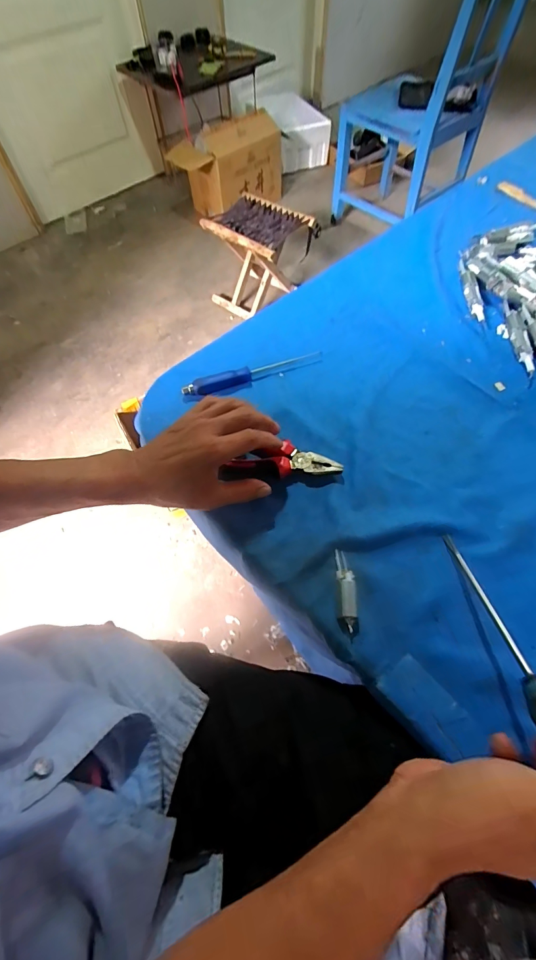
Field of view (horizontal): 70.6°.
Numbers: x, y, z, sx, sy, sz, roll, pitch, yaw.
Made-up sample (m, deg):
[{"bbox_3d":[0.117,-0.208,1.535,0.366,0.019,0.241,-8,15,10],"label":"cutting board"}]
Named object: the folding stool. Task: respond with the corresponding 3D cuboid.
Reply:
[{"bbox_3d":[-0.036,-0.822,1.416,0.375,0.284,0.279,26,65,15],"label":"folding stool"}]

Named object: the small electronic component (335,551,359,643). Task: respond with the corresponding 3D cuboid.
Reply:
[{"bbox_3d":[0.074,0.107,0.361,0.017,0.017,0.079,-3,61,1],"label":"small electronic component"}]

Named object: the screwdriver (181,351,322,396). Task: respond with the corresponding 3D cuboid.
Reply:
[{"bbox_3d":[-0.019,-0.143,0.504,0.188,0.017,0.019,-18,62,-7],"label":"screwdriver"}]

